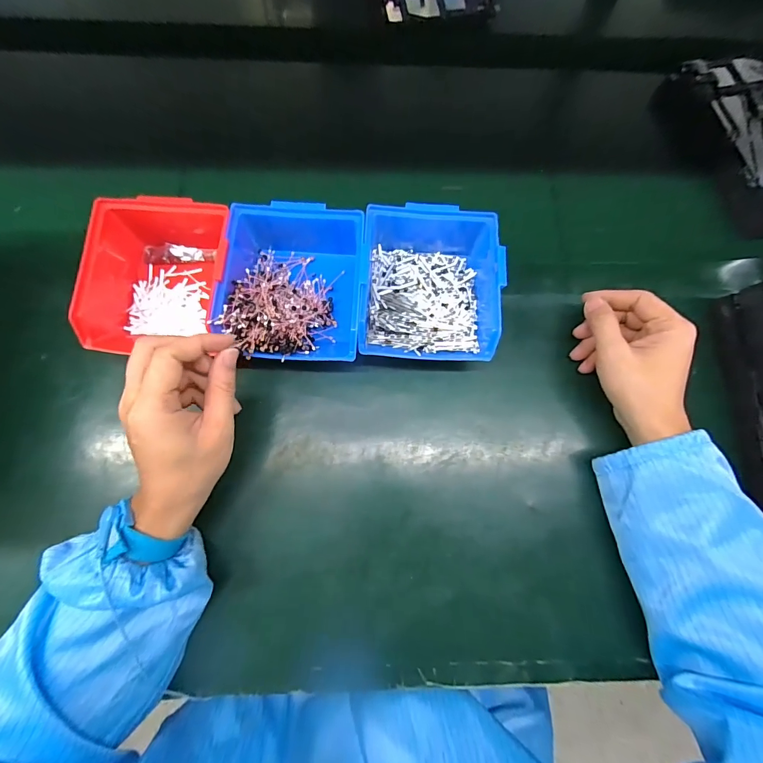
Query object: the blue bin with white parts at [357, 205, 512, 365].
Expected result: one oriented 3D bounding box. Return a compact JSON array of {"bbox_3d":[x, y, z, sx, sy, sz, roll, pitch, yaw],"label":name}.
[{"bbox_3d":[0.044,-0.094,0.363,0.125,0.074,0.151,2,75,-2],"label":"blue bin with white parts"}]

